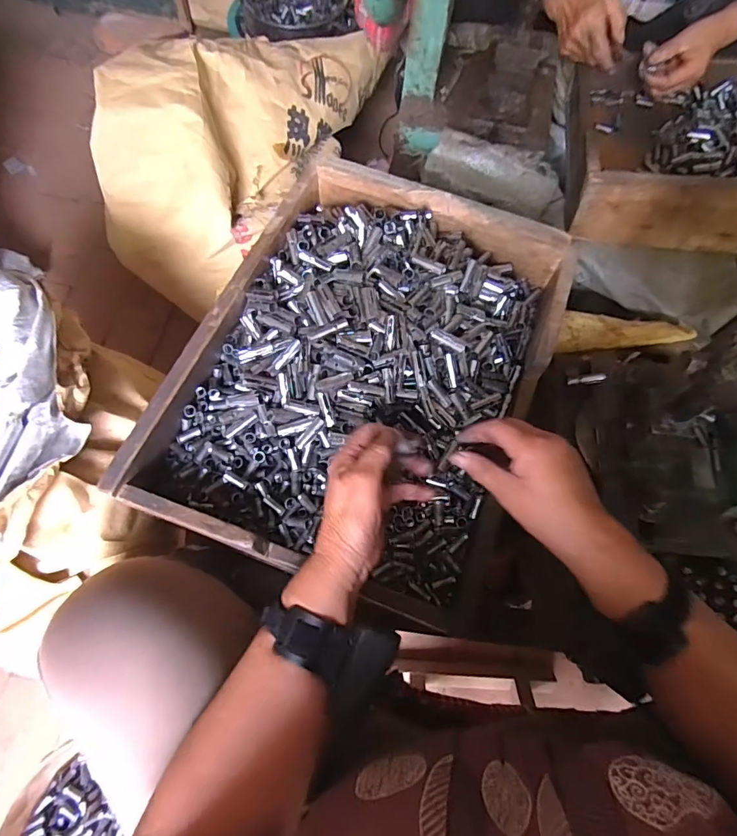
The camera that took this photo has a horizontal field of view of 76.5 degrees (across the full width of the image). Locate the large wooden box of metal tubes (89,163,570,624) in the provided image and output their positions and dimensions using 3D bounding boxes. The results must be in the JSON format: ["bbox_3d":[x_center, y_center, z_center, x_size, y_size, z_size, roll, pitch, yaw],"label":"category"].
[{"bbox_3d":[0.006,-0.050,0.496,0.351,0.082,0.422,21,69,5],"label":"large wooden box of metal tubes"}]

